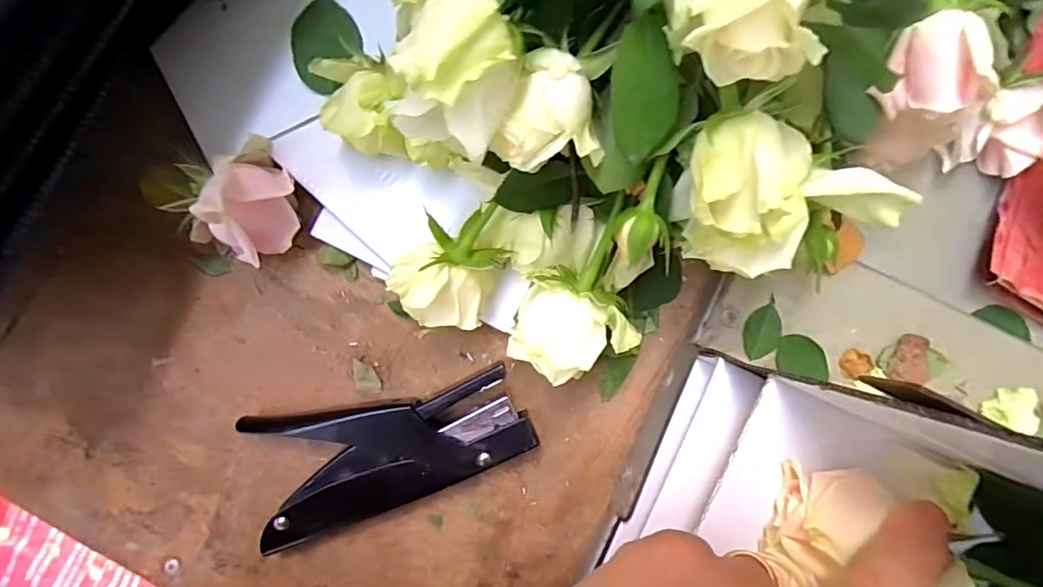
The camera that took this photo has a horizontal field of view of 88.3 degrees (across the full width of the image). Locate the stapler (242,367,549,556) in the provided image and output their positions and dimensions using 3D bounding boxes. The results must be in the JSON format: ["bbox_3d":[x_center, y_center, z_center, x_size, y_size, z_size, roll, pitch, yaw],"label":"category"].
[{"bbox_3d":[-0.067,0.088,0.292,0.146,0.032,0.070,-11,90,-1],"label":"stapler"}]

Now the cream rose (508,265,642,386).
[{"bbox_3d":[0.024,0.019,0.281,0.061,0.048,0.053,29,89,-1],"label":"cream rose"}]

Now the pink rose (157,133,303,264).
[{"bbox_3d":[-0.144,-0.043,0.269,0.060,0.055,0.055,-34,92,-3],"label":"pink rose"}]

